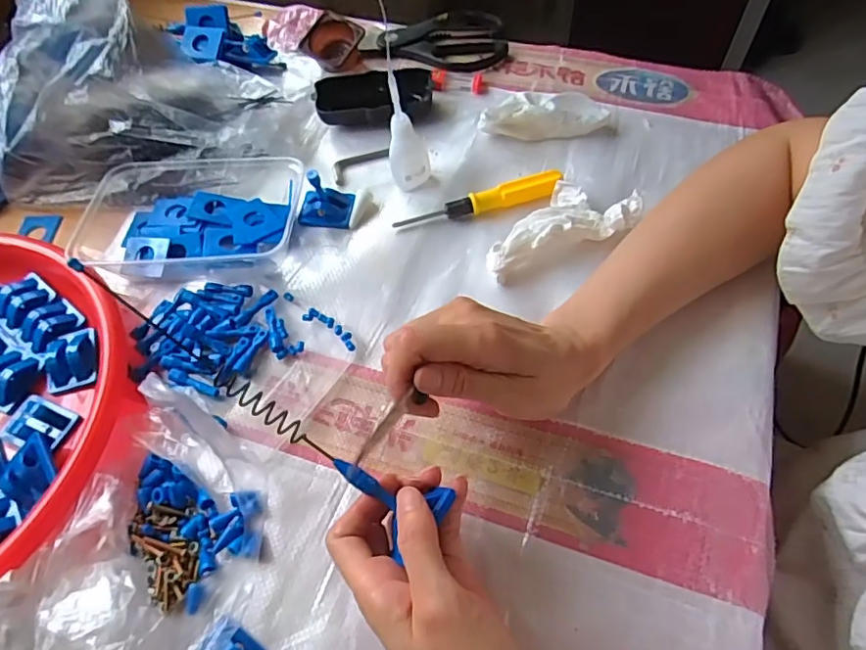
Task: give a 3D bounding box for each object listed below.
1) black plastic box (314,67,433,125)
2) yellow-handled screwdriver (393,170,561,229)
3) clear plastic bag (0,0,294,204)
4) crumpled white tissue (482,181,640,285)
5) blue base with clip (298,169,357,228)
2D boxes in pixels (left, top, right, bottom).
[{"bbox_3d":[-0.055,-0.211,0.524,0.105,0.024,0.055,-4,58,2],"label":"black plastic box"},{"bbox_3d":[0.038,-0.100,0.457,0.139,0.015,0.016,-18,59,-6],"label":"yellow-handled screwdriver"},{"bbox_3d":[-0.261,-0.212,0.469,0.236,0.131,0.140,-16,58,-5],"label":"clear plastic bag"},{"bbox_3d":[0.097,-0.082,0.438,0.132,0.027,0.062,-20,59,-7],"label":"crumpled white tissue"},{"bbox_3d":[-0.091,-0.106,0.454,0.045,0.044,0.029,2,59,6],"label":"blue base with clip"}]

